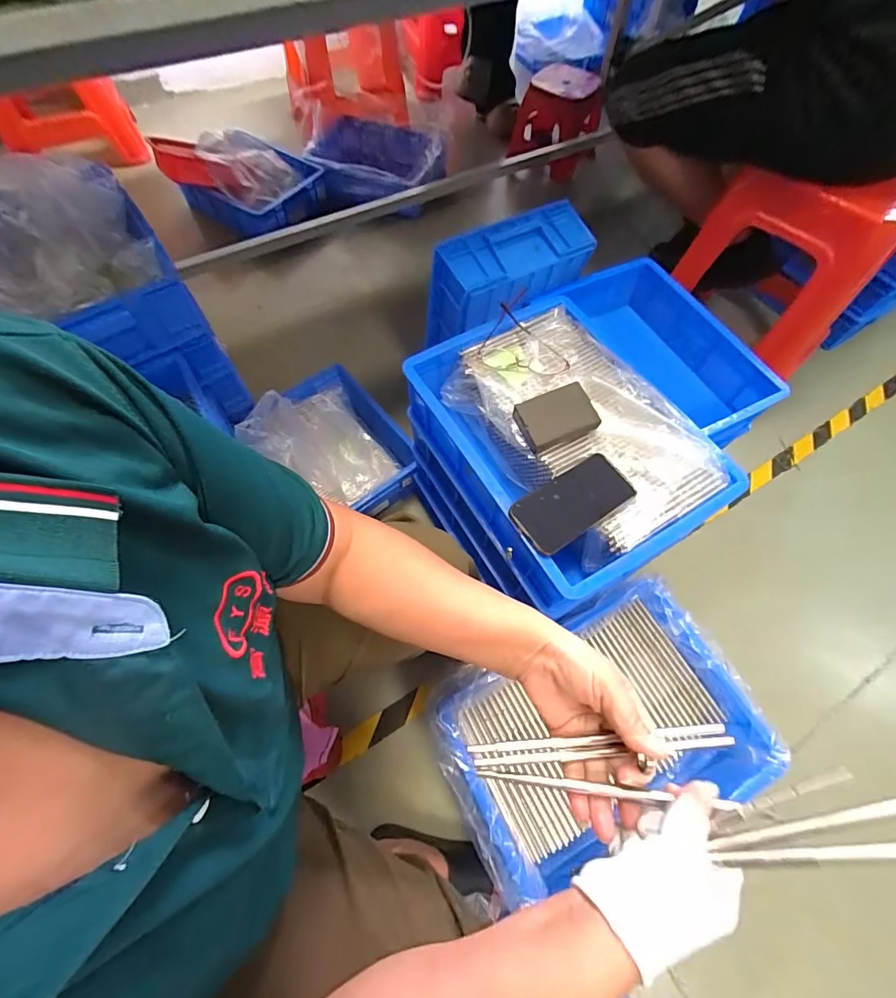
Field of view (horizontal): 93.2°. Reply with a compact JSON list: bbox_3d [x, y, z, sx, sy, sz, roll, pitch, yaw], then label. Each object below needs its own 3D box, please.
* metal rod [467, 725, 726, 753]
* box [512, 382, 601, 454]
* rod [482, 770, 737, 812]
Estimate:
[{"bbox_3d":[0.123,0.200,0.352,0.211,0.004,0.007,-4,65,-1],"label":"metal rod"},{"bbox_3d":[0.150,-0.113,0.586,0.096,0.029,0.071,-18,66,-10],"label":"box"},{"bbox_3d":[0.116,0.224,0.328,0.189,0.009,0.007,-2,64,14],"label":"rod"}]

